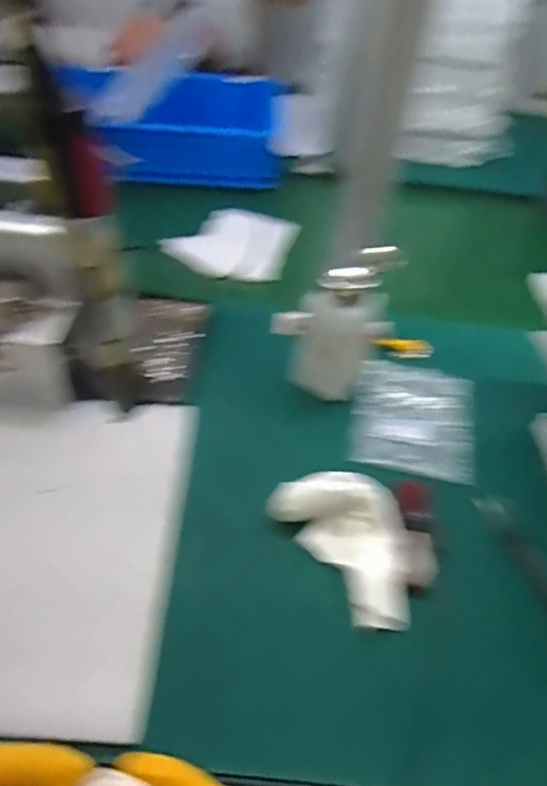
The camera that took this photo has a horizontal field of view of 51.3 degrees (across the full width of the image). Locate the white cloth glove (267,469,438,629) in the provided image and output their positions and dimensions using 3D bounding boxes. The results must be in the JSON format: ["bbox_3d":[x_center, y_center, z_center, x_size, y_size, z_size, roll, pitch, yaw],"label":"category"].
[{"bbox_3d":[0.065,0.108,0.427,0.081,0.040,0.123,-25,52,-28],"label":"white cloth glove"}]

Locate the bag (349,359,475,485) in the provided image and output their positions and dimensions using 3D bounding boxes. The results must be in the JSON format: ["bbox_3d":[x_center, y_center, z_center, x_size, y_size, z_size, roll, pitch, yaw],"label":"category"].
[{"bbox_3d":[0.133,0.022,0.538,0.110,0.011,0.132,12,50,8],"label":"bag"}]

